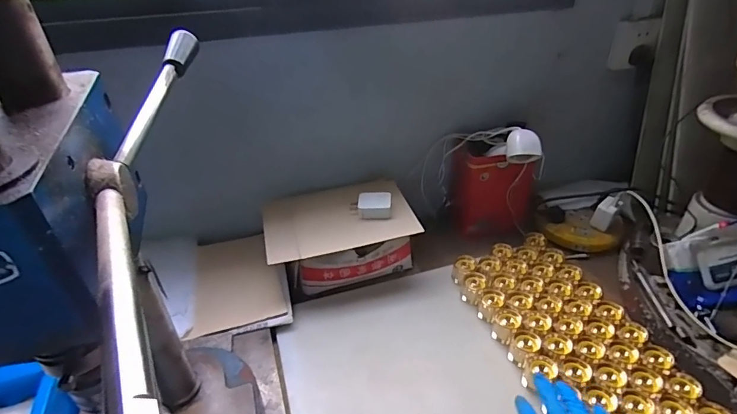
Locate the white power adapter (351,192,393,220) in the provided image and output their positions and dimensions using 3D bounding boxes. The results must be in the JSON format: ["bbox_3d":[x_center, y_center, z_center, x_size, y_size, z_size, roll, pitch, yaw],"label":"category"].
[{"bbox_3d":[0.005,-0.001,0.737,0.067,0.030,0.043,3,36,8],"label":"white power adapter"}]

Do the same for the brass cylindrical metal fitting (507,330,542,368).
[{"bbox_3d":[0.224,0.206,0.619,0.037,0.038,0.041,17,40,25],"label":"brass cylindrical metal fitting"}]

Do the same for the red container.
[{"bbox_3d":[0.230,-0.030,0.818,0.159,0.157,0.076,9,37,16],"label":"red container"}]

